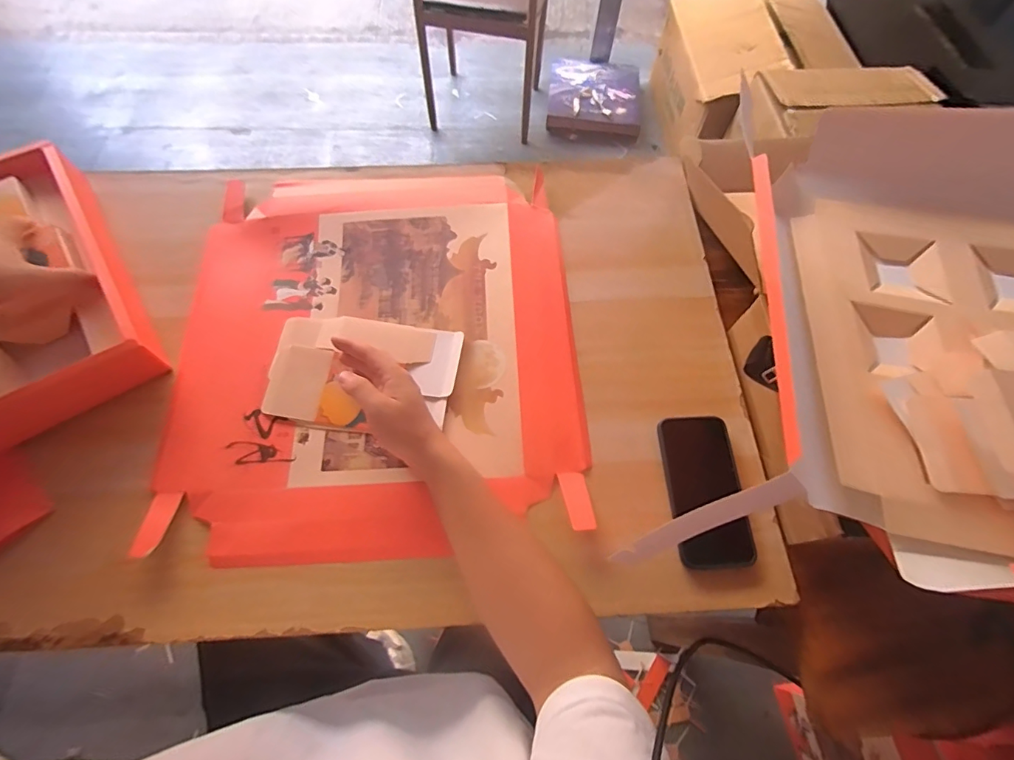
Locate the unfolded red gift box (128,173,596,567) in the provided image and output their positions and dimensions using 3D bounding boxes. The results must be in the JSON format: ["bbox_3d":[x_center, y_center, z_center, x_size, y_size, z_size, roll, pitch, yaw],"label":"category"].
[{"bbox_3d":[-0.149,-0.047,0.565,0.450,0.022,0.490,-3,70,-3],"label":"unfolded red gift box"}]

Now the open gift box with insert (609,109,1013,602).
[{"bbox_3d":[0.526,-0.063,0.455,0.476,0.111,0.541,9,66,2],"label":"open gift box with insert"}]

